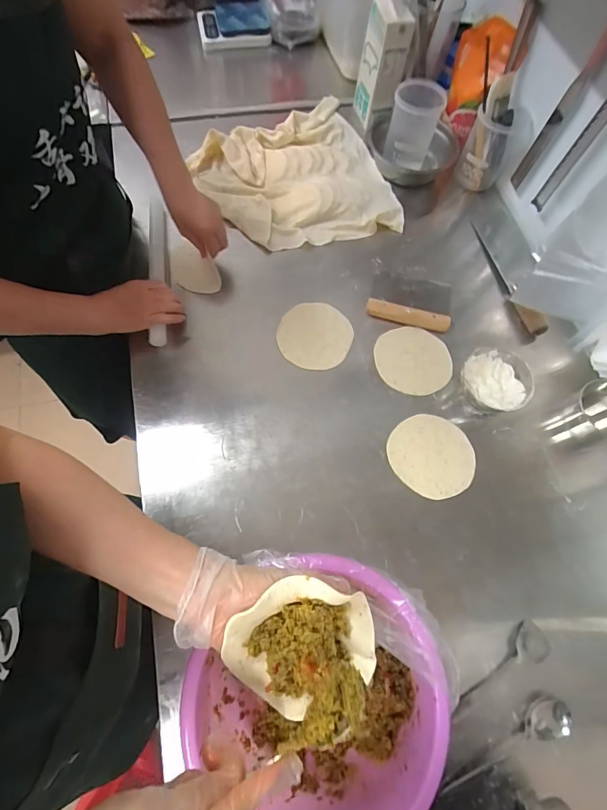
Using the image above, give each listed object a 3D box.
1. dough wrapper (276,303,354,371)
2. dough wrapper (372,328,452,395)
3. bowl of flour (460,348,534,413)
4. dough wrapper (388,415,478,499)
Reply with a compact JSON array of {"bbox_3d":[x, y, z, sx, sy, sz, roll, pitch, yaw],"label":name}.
[{"bbox_3d":[0.020,-0.122,0.683,0.125,0.006,0.130,2,70,-7],"label":"dough wrapper"},{"bbox_3d":[0.193,-0.080,0.682,0.130,0.008,0.129,-16,69,-10],"label":"dough wrapper"},{"bbox_3d":[0.314,-0.037,0.639,0.100,0.047,0.107,1,69,-2],"label":"bowl of flour"},{"bbox_3d":[0.203,0.078,0.609,0.126,0.007,0.131,1,69,-2],"label":"dough wrapper"}]

